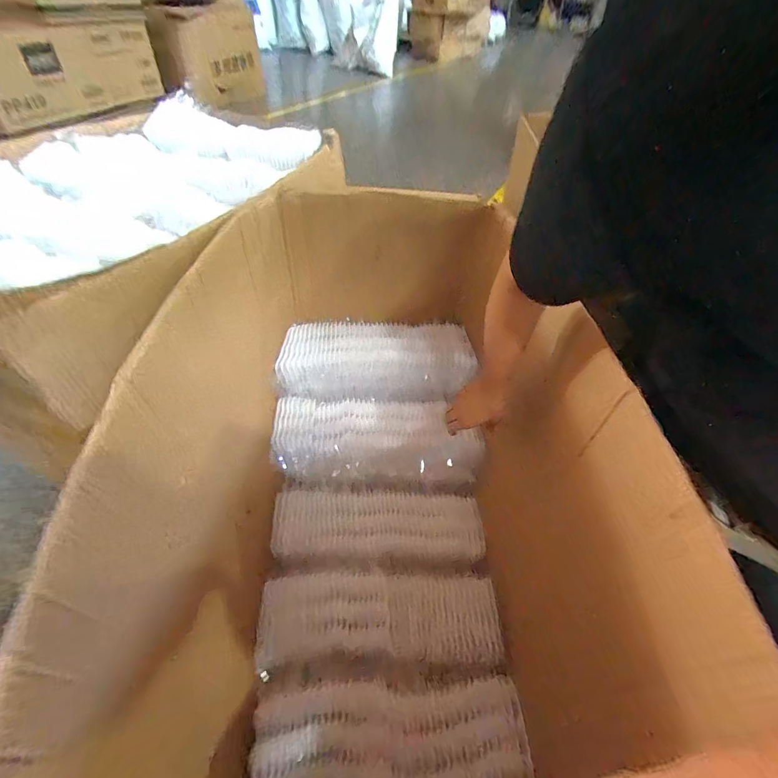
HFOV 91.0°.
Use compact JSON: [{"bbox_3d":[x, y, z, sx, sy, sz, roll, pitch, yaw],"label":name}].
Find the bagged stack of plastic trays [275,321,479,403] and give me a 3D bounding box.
[{"bbox_3d":[-0.028,-0.070,0.857,0.410,0.109,0.159,0,48,-5],"label":"bagged stack of plastic trays"}]

